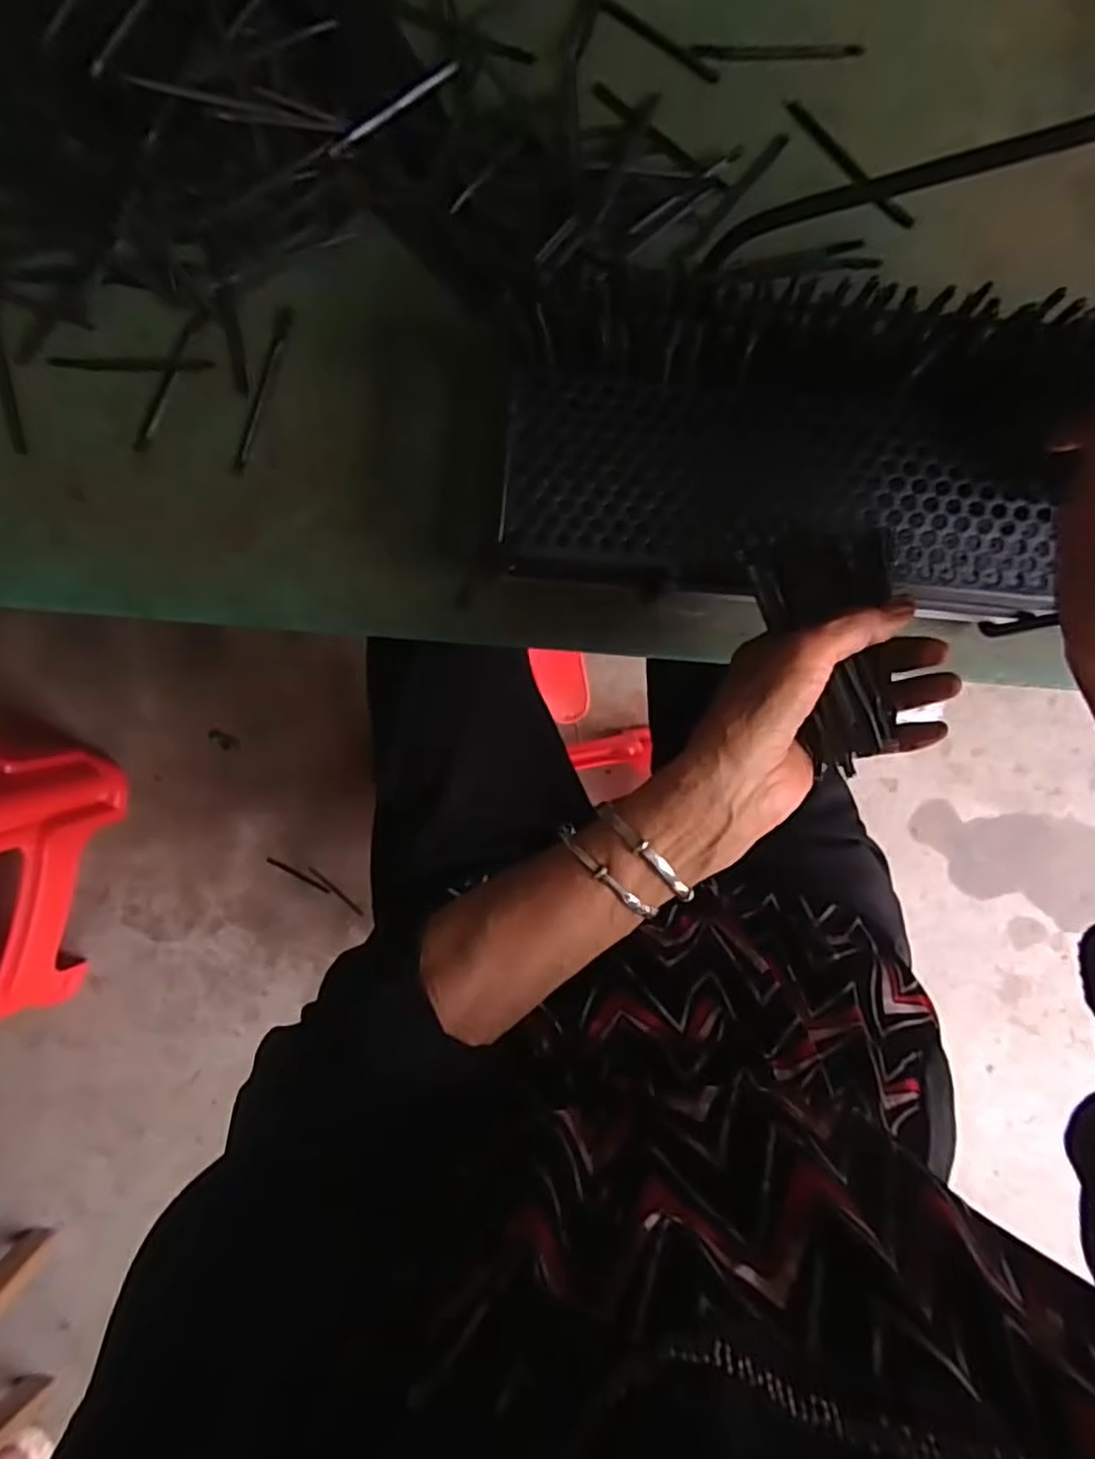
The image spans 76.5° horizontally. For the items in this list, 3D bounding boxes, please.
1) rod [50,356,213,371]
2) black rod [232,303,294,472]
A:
[{"bbox_3d":[-0.260,-0.228,0.432,0.105,0.004,0.007,2,91,-1],"label":"rod"},{"bbox_3d":[-0.178,-0.213,0.435,0.010,0.004,0.106,16,91,-2],"label":"black rod"}]

